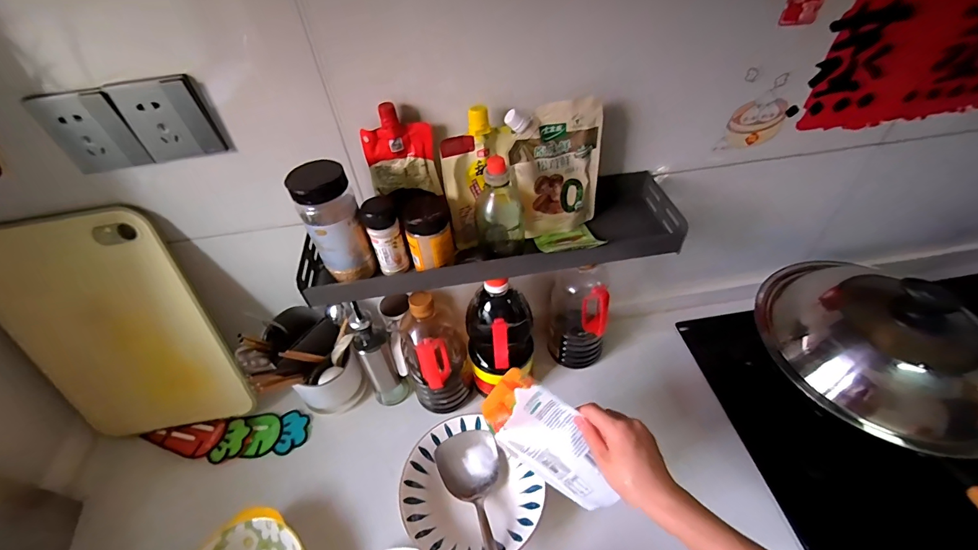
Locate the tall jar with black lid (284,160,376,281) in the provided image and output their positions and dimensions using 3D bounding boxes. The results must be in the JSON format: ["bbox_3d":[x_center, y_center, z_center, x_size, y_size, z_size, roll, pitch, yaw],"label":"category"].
[{"bbox_3d":[-0.188,-0.060,0.509,0.063,0.145,0.053,-23,48,-18],"label":"tall jar with black lid"}]

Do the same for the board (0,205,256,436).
[{"bbox_3d":[-0.559,0.091,0.628,0.273,0.381,0.021,-11,30,-2],"label":"board"}]

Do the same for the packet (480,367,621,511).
[{"bbox_3d":[0.078,0.206,0.516,0.185,0.109,0.018,41,25,12],"label":"packet"}]

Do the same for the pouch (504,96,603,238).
[{"bbox_3d":[0.088,-0.138,0.549,0.127,0.162,0.062,-14,46,-9],"label":"pouch"}]

